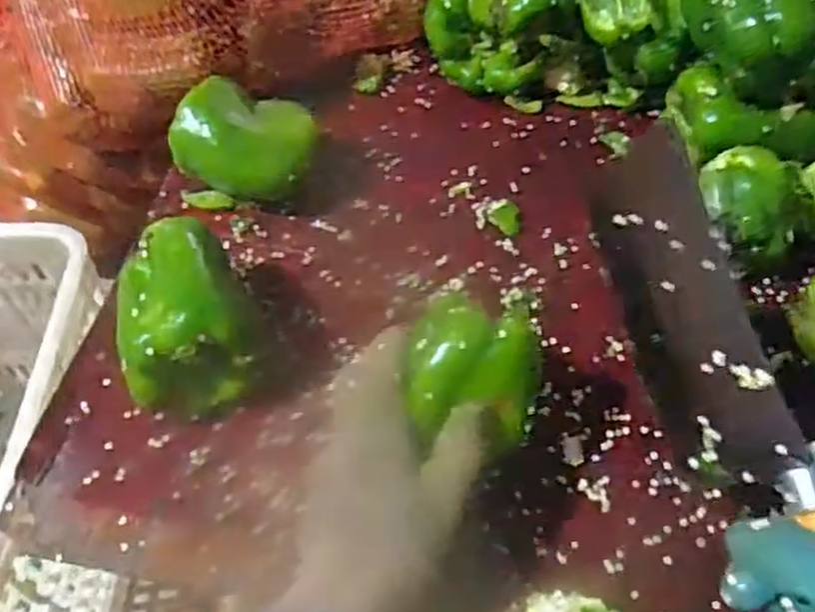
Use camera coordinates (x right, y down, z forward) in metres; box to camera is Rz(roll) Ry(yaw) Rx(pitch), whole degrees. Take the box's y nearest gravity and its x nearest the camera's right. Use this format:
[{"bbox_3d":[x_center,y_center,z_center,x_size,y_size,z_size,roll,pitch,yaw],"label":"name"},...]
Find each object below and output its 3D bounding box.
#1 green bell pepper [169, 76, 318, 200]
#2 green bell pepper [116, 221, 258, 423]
[{"bbox_3d":[-0.122,-0.124,0.589,0.101,0.061,0.073,8,56,6],"label":"green bell pepper"},{"bbox_3d":[-0.143,0.007,0.490,0.084,0.068,0.114,-19,57,-11],"label":"green bell pepper"}]

